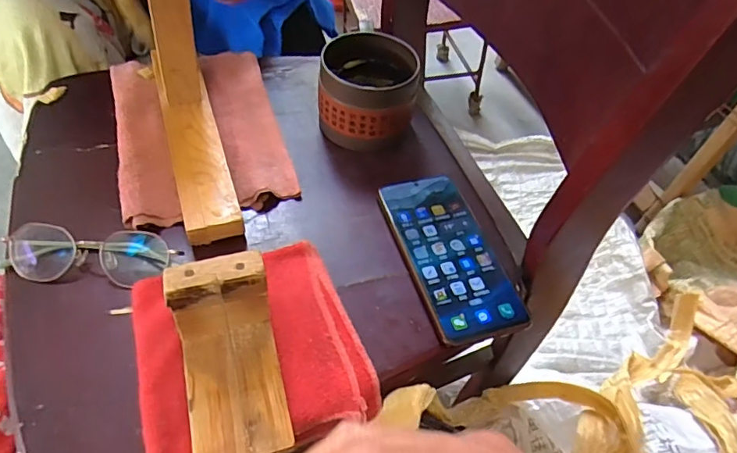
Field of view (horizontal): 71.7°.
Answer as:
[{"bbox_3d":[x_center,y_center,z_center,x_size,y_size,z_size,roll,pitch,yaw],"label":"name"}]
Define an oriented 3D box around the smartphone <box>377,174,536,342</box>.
[{"bbox_3d":[0.069,0.021,0.435,0.075,0.008,0.161,-12,55,-15],"label":"smartphone"}]

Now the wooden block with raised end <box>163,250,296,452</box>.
[{"bbox_3d":[-0.084,0.082,0.314,0.065,0.068,0.109,-10,54,-13],"label":"wooden block with raised end"}]

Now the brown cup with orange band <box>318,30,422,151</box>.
[{"bbox_3d":[-0.002,-0.133,0.511,0.099,0.080,0.093,3,52,-4],"label":"brown cup with orange band"}]

